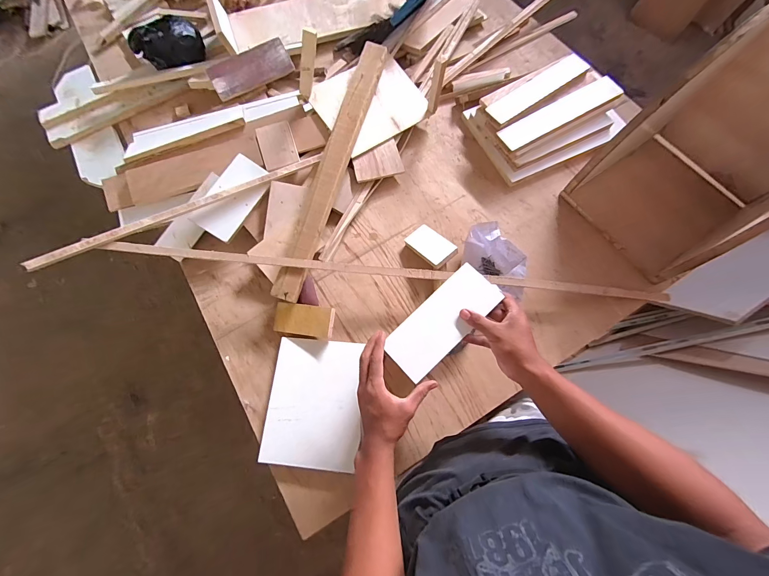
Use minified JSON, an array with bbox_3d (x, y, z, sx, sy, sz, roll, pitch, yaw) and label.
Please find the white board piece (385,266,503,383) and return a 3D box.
[{"bbox_3d":[0.094,0.054,0.531,0.201,0.014,0.085,-45,76,-5],"label":"white board piece"}]

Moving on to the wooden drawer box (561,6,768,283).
[{"bbox_3d":[0.621,-0.250,0.619,0.302,0.319,0.296,-33,74,-8],"label":"wooden drawer box"}]

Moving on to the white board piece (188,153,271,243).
[{"bbox_3d":[-0.348,-0.208,0.740,0.104,0.017,0.189,34,80,-2],"label":"white board piece"}]

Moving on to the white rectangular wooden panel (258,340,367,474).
[{"bbox_3d":[-0.139,0.225,0.649,0.178,0.011,0.238,6,71,-2],"label":"white rectangular wooden panel"}]

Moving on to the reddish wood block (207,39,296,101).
[{"bbox_3d":[-0.361,-0.593,0.881,0.220,0.084,0.013,-34,30,-12],"label":"reddish wood block"}]

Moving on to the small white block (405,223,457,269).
[{"bbox_3d":[0.101,-0.094,0.722,0.066,0.016,0.114,-39,54,-5],"label":"small white block"}]

